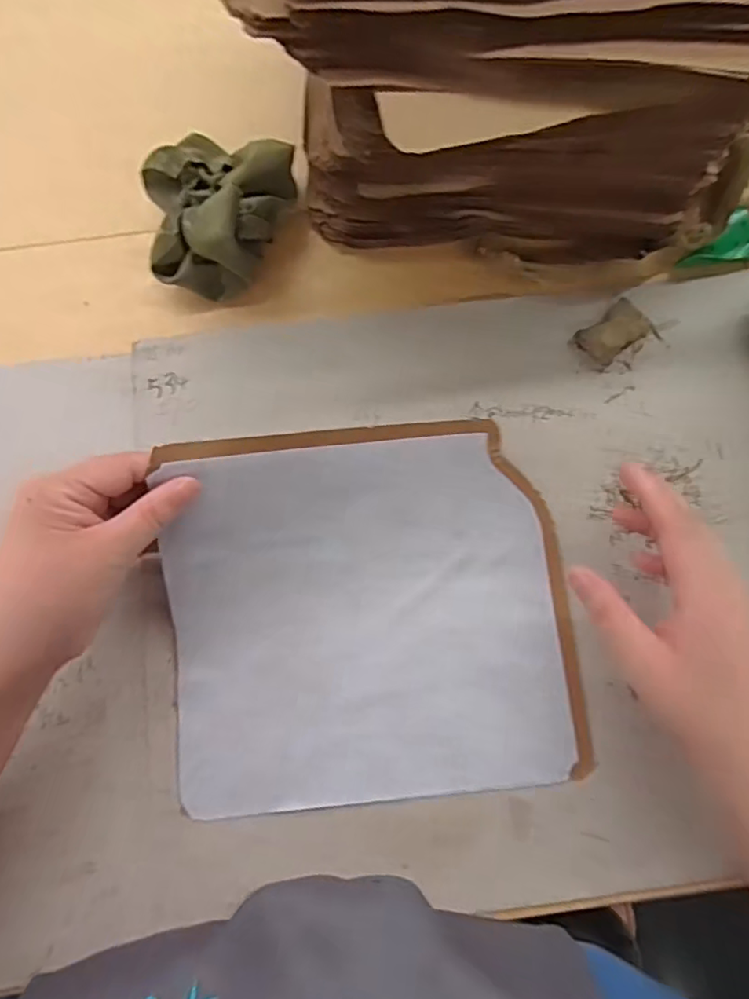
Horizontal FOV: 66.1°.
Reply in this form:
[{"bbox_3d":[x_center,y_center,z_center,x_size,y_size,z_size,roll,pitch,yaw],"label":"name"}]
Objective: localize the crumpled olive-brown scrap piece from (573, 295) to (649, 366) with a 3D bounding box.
[{"bbox_3d":[0.161,-0.113,0.387,0.048,0.007,0.029,-39,81,-7],"label":"crumpled olive-brown scrap piece"}]

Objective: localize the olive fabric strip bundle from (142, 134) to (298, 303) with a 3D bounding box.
[{"bbox_3d":[-0.103,-0.187,0.373,0.091,0.059,0.096,11,79,2],"label":"olive fabric strip bundle"}]

